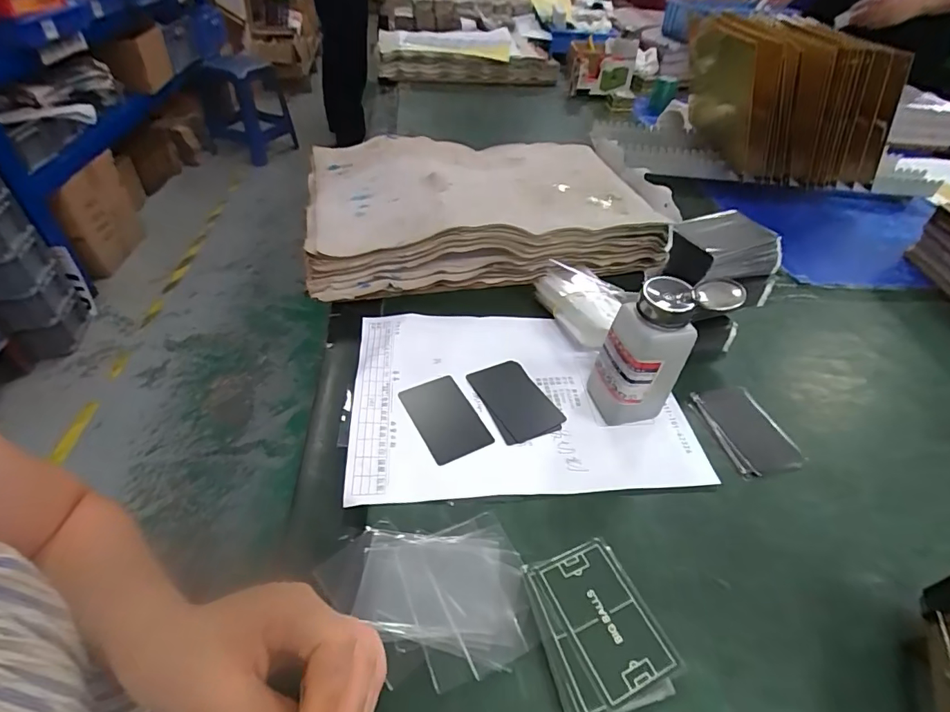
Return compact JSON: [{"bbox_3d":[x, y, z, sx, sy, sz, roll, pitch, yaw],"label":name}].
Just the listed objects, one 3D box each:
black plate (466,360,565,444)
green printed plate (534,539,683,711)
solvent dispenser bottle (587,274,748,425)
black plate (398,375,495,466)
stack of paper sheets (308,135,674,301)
[{"bbox_3d":[0.036,0.039,0.429,0.058,0.004,0.091,-18,49,-22],"label":"black plate"},{"bbox_3d":[0.083,0.165,0.296,0.056,0.008,0.085,-15,47,-20],"label":"green printed plate"},{"bbox_3d":[0.146,-0.003,0.384,0.070,0.138,0.048,0,44,-5],"label":"solvent dispenser bottle"},{"bbox_3d":[-0.026,0.054,0.410,0.054,0.005,0.085,-20,50,-24],"label":"black plate"},{"bbox_3d":[0.010,-0.197,0.609,0.429,0.083,0.261,-6,45,-12],"label":"stack of paper sheets"}]

